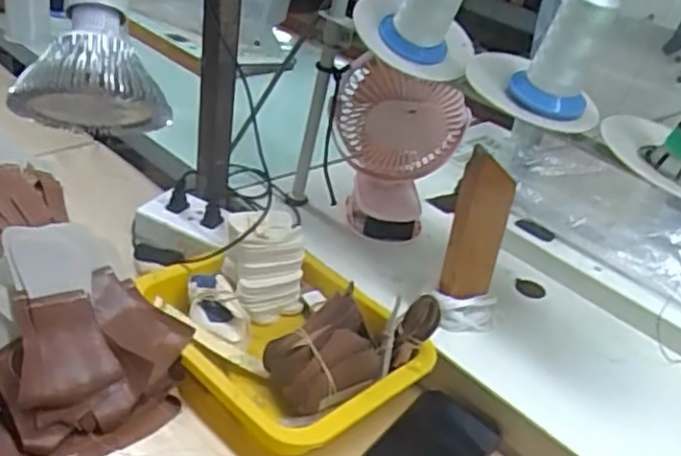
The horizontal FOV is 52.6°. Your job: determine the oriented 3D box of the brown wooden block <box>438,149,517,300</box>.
[{"bbox_3d":[0.129,0.010,0.654,0.049,0.172,0.030,15,35,12],"label":"brown wooden block"}]

